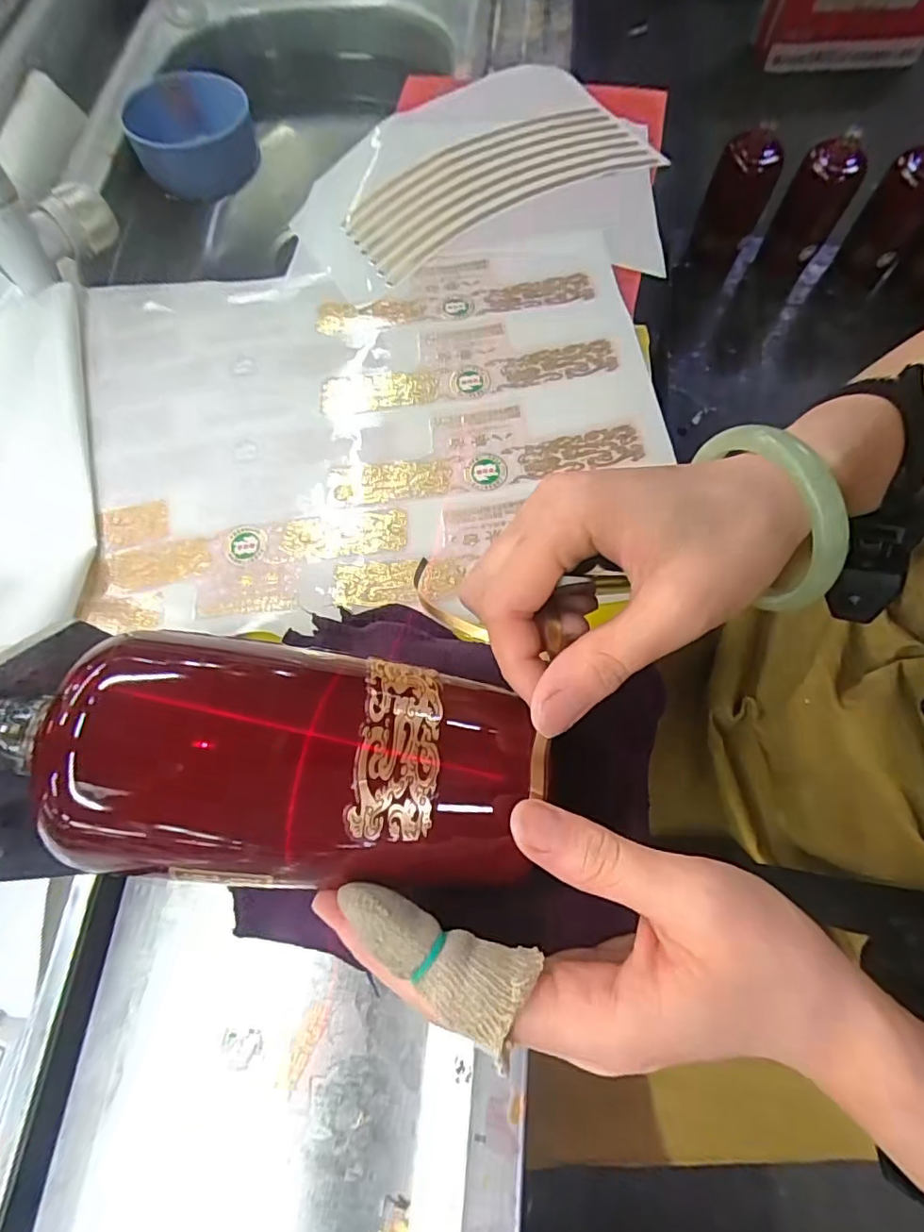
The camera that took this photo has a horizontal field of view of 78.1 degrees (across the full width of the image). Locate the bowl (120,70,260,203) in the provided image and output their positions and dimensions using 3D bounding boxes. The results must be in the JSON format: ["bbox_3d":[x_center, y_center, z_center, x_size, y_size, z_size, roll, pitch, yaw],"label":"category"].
[{"bbox_3d":[-0.241,-0.440,0.523,0.101,0.055,0.099,0,70,0],"label":"bowl"}]

